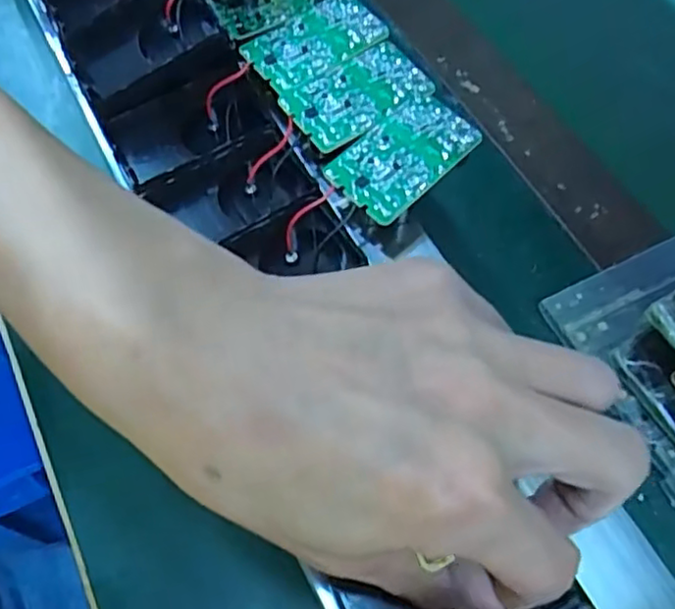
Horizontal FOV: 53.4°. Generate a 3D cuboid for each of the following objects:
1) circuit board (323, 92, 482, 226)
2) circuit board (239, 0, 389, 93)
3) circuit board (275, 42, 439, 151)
[{"bbox_3d":[0.029,-0.064,0.285,0.064,0.006,0.036,-40,69,-20],"label":"circuit board"},{"bbox_3d":[-0.010,-0.123,0.313,0.062,0.004,0.037,-28,65,-16],"label":"circuit board"},{"bbox_3d":[0.009,-0.094,0.297,0.062,0.004,0.037,-29,65,-16],"label":"circuit board"}]

